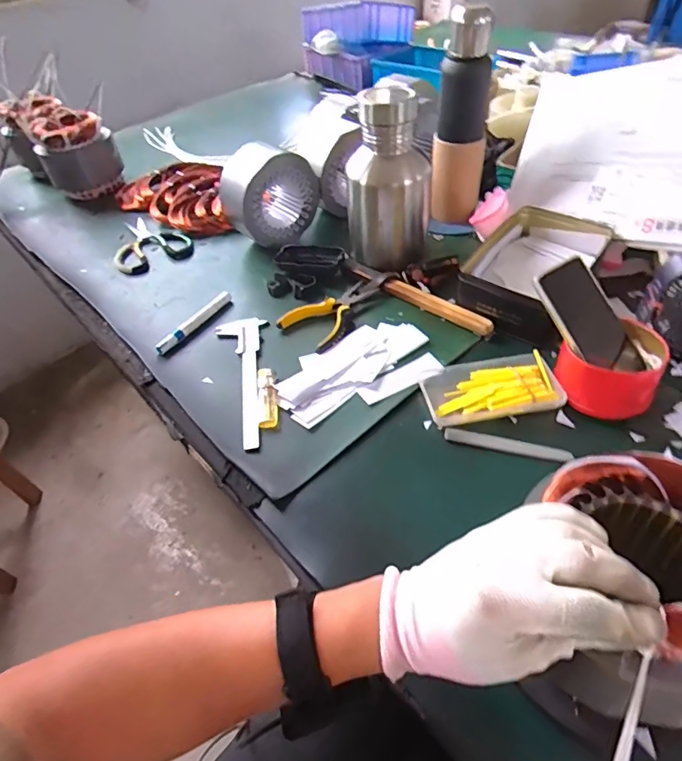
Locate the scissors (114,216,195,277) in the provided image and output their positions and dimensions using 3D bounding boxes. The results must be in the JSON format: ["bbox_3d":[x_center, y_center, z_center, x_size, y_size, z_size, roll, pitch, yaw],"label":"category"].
[{"bbox_3d":[-0.348,-0.257,0.873,0.131,0.010,0.196,-23,48,-14],"label":"scissors"}]

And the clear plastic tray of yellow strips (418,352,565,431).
[{"bbox_3d":[0.173,0.010,0.562,0.151,0.024,0.081,-9,47,-2],"label":"clear plastic tray of yellow strips"}]

